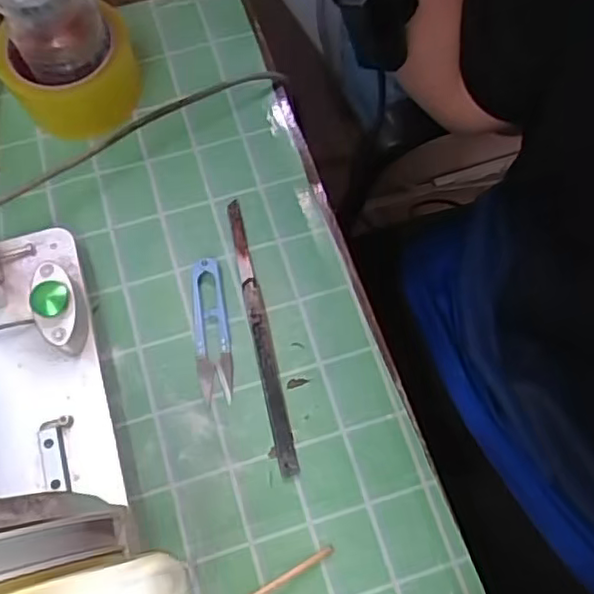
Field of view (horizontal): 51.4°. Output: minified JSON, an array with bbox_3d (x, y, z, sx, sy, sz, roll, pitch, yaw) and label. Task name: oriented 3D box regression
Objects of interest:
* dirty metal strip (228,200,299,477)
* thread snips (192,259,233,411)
[{"bbox_3d":[-0.026,0.023,0.427,0.013,0.007,0.195,-12,71,-5],"label":"dirty metal strip"},{"bbox_3d":[-0.059,0.021,0.425,0.024,0.008,0.101,-7,71,-3],"label":"thread snips"}]

